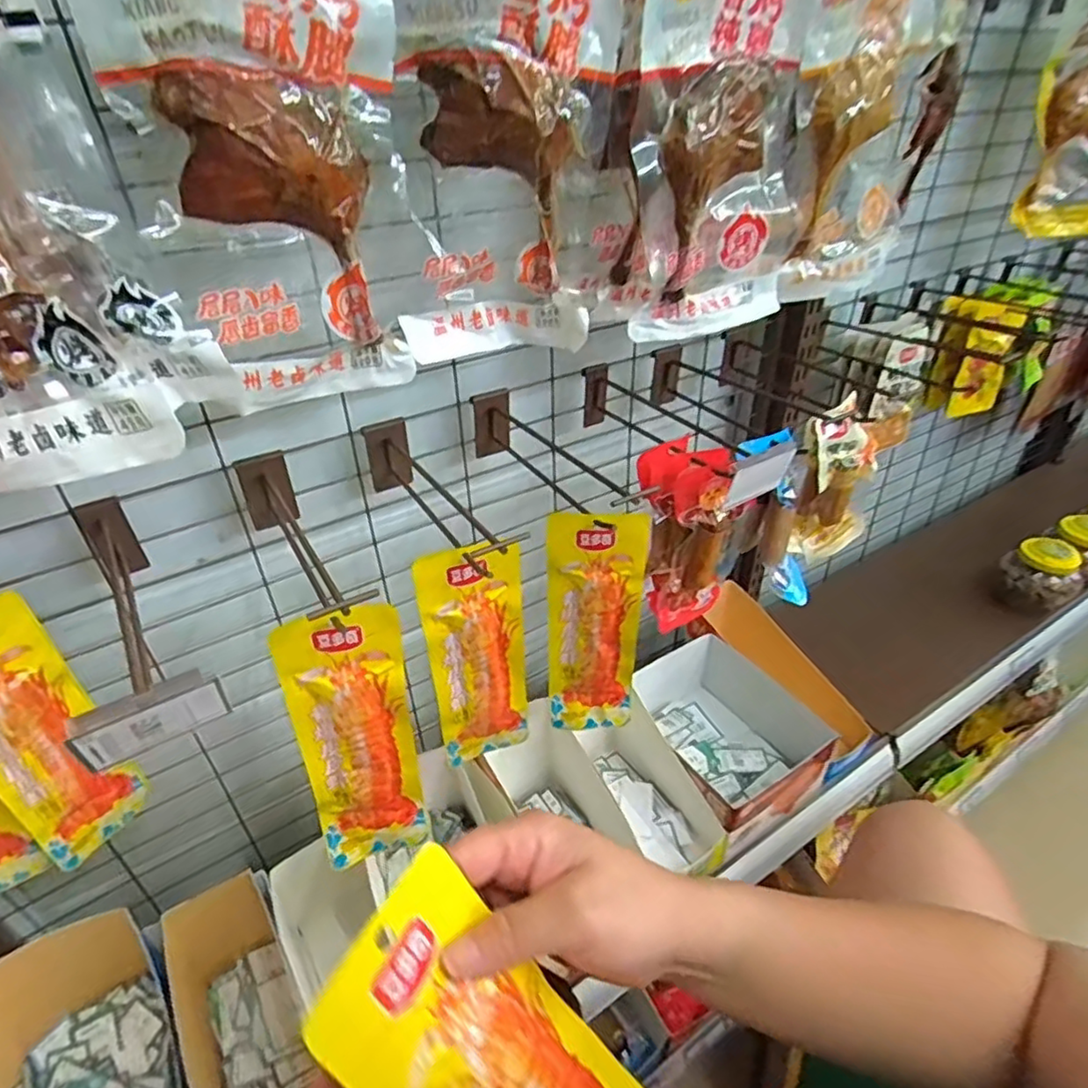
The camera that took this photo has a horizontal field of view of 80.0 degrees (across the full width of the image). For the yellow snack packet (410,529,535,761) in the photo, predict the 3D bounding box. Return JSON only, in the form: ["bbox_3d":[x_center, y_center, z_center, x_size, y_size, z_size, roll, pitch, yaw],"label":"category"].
[{"bbox_3d":[-0.049,0.088,0.495,0.074,0.208,0.015,-13,38,-15],"label":"yellow snack packet"}]

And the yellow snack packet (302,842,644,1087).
[{"bbox_3d":[0.001,0.226,0.257,0.008,0.224,0.073,-21,20,41],"label":"yellow snack packet"}]

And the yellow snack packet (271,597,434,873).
[{"bbox_3d":[-0.123,0.135,0.432,0.076,0.212,0.022,-13,38,-15],"label":"yellow snack packet"}]

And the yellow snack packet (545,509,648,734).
[{"bbox_3d":[0.039,0.069,0.521,0.074,0.211,0.019,0,36,3],"label":"yellow snack packet"}]

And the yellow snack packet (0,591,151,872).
[{"bbox_3d":[-0.345,0.135,0.445,0.013,0.216,0.074,19,41,25],"label":"yellow snack packet"}]

